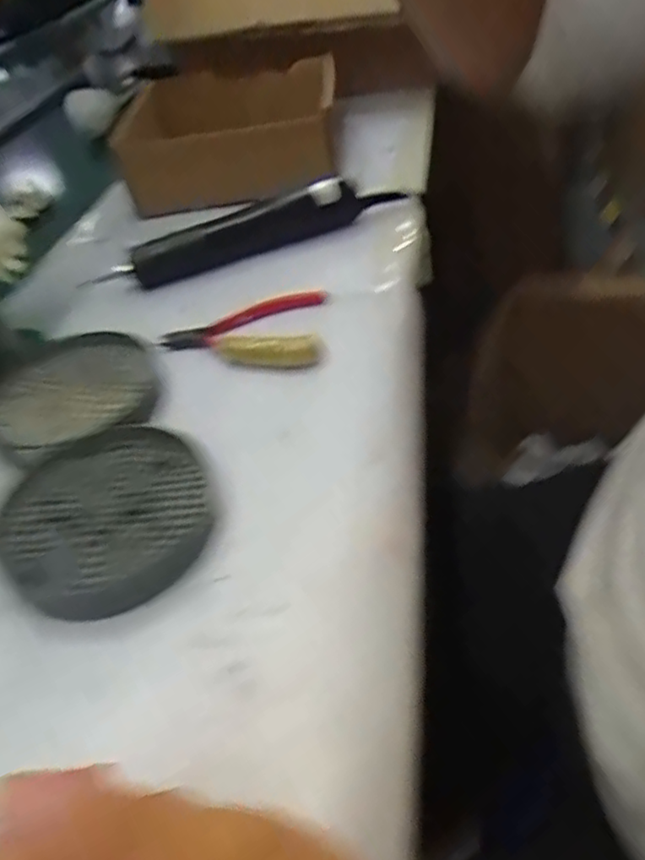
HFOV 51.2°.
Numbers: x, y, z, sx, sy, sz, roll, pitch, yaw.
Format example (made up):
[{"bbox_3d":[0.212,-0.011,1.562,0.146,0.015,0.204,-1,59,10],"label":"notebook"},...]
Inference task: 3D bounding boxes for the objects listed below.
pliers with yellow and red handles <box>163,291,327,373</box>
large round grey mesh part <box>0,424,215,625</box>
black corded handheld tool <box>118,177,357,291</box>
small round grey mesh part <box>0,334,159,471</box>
[{"bbox_3d":[-0.055,-0.070,0.458,0.108,0.013,0.086,-3,43,5],"label":"pliers with yellow and red handles"},{"bbox_3d":[-0.112,0.043,0.348,0.103,0.011,0.112,-24,45,-17],"label":"large round grey mesh part"},{"bbox_3d":[-0.065,-0.164,0.547,0.195,0.031,0.040,-25,46,-18],"label":"black corded handheld tool"},{"bbox_3d":[-0.158,-0.026,0.424,0.102,0.015,0.110,-4,43,4],"label":"small round grey mesh part"}]

